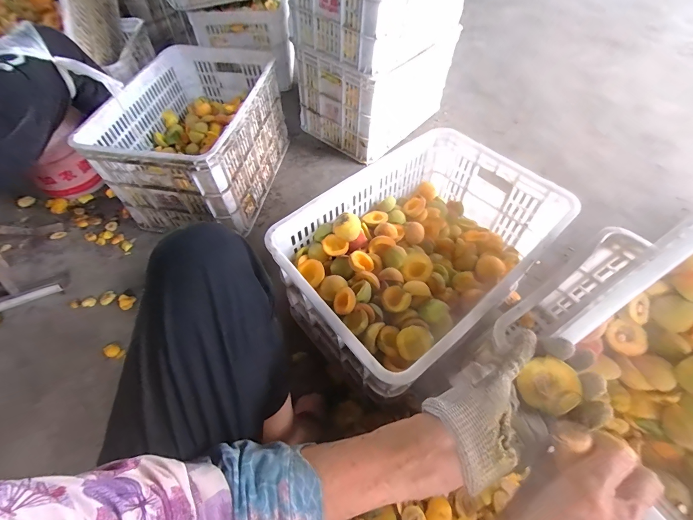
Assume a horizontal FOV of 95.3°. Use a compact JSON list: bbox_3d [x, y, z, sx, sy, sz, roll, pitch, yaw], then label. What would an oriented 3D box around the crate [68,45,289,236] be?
[{"bbox_3d":[-0.405,-0.365,0.926,0.345,0.270,0.537,9,56,6],"label":"crate"}]

